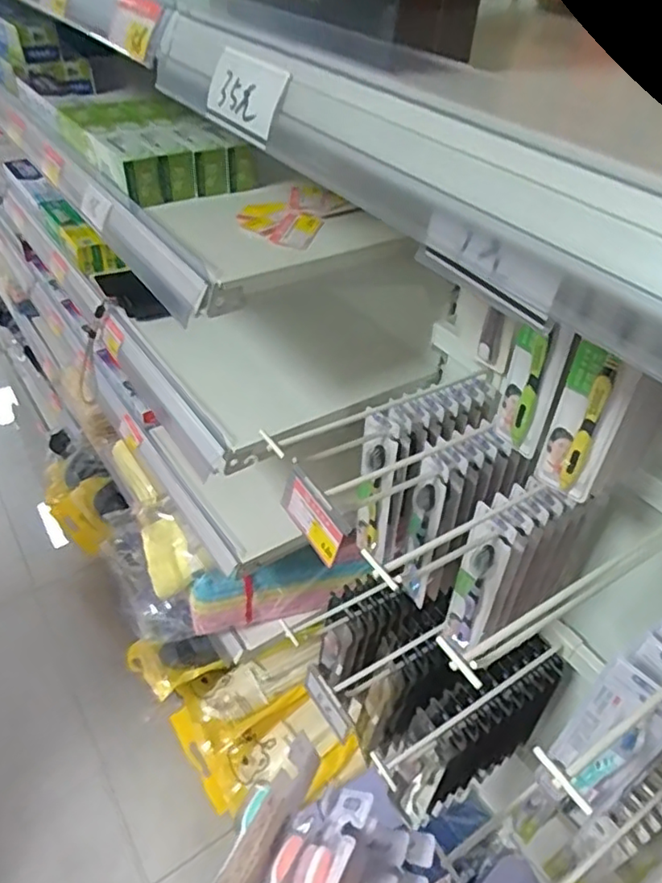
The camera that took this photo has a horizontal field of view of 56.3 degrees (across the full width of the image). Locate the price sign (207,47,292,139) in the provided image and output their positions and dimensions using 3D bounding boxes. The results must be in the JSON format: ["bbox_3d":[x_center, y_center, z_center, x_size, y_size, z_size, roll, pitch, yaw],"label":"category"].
[{"bbox_3d":[-0.046,-0.186,0.330,0.005,0.033,0.061,-10,42,-44],"label":"price sign"}]

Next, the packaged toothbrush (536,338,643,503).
[{"bbox_3d":[0.181,-0.007,0.444,0.044,0.126,0.018,25,46,21],"label":"packaged toothbrush"}]

